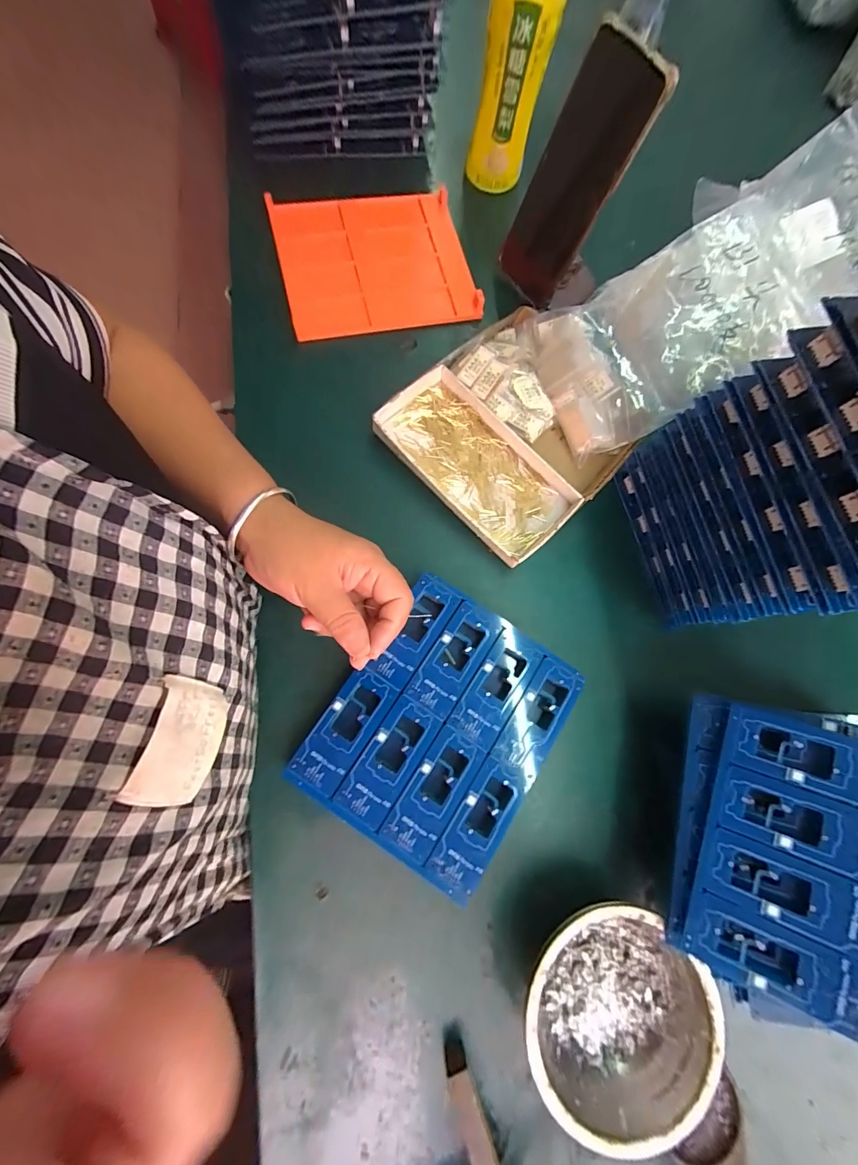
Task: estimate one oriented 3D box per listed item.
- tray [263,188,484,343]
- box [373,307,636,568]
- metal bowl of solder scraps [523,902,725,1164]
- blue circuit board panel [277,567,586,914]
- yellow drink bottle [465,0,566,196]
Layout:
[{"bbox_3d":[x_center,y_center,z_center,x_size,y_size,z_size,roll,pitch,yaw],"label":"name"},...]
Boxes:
[{"bbox_3d":[-0.060,-0.349,0.430,0.193,0.022,0.174,-13,78,-8],"label":"tray"},{"bbox_3d":[0.078,-0.143,0.380,0.189,0.026,0.190,-42,84,-13],"label":"box"},{"bbox_3d":[0.125,0.290,0.272,0.121,0.046,0.125,1,77,-5],"label":"metal bowl of solder scraps"},{"bbox_3d":[0.011,0.111,0.310,0.160,0.004,0.190,34,76,2],"label":"blue circuit board panel"},{"bbox_3d":[0.088,-0.543,0.393,0.066,0.198,0.079,8,77,-5],"label":"yellow drink bottle"}]

